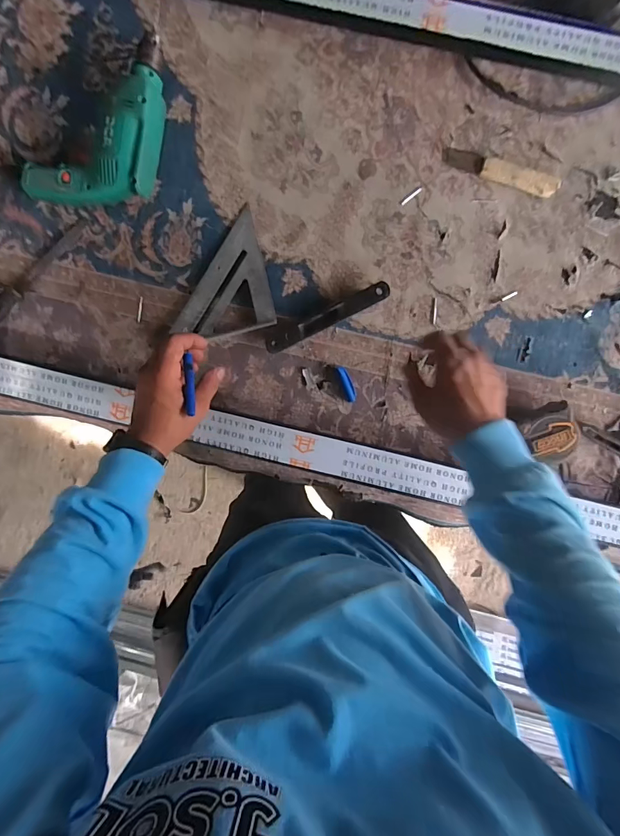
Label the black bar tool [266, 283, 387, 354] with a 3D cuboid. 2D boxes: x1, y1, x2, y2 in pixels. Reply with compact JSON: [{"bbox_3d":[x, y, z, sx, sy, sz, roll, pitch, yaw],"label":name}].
[{"bbox_3d":[0.025,-0.147,0.589,0.190,0.018,0.029,-26,91,2],"label":"black bar tool"}]

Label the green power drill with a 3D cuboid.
[{"bbox_3d":[-0.297,-0.415,0.565,0.168,0.066,0.245,13,93,1],"label":"green power drill"}]

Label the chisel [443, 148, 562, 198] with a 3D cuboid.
[{"bbox_3d":[0.271,-0.350,0.574,0.165,0.010,0.030,19,93,1],"label":"chisel"}]

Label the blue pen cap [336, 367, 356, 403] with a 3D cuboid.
[{"bbox_3d":[0.054,-0.050,0.593,0.016,0.008,0.054,-19,92,2],"label":"blue pen cap"}]

